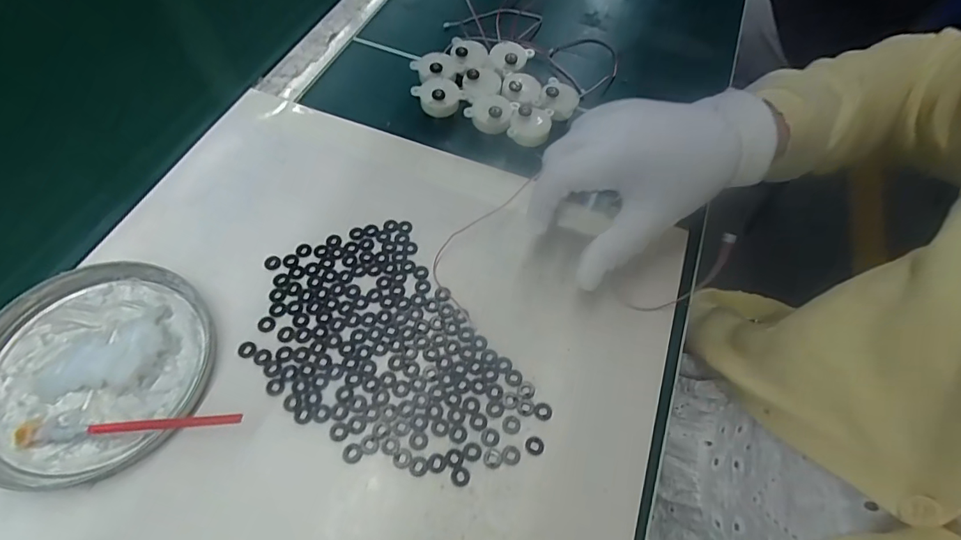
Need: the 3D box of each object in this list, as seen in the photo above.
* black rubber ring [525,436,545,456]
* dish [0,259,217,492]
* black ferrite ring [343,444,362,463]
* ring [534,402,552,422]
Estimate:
[{"bbox_3d":[0.031,0.100,0.261,0.010,0.004,0.010,1,61,-2],"label":"black rubber ring"},{"bbox_3d":[-0.229,0.056,0.268,0.126,0.014,0.129,1,61,-2],"label":"dish"},{"bbox_3d":[-0.072,0.103,0.256,0.011,0.004,0.011,1,61,-2],"label":"black ferrite ring"},{"bbox_3d":[0.037,0.084,0.271,0.010,0.004,0.010,1,61,-2],"label":"ring"}]

